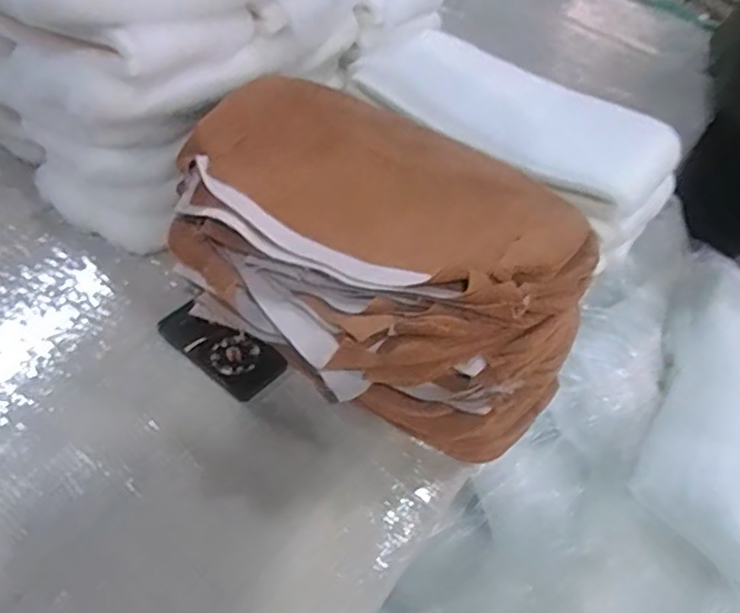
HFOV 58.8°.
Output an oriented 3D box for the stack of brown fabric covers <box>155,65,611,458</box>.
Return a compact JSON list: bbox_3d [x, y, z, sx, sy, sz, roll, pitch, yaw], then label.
[{"bbox_3d":[0.011,-0.059,0.797,0.481,0.227,0.352,31,53,22],"label":"stack of brown fabric covers"}]

